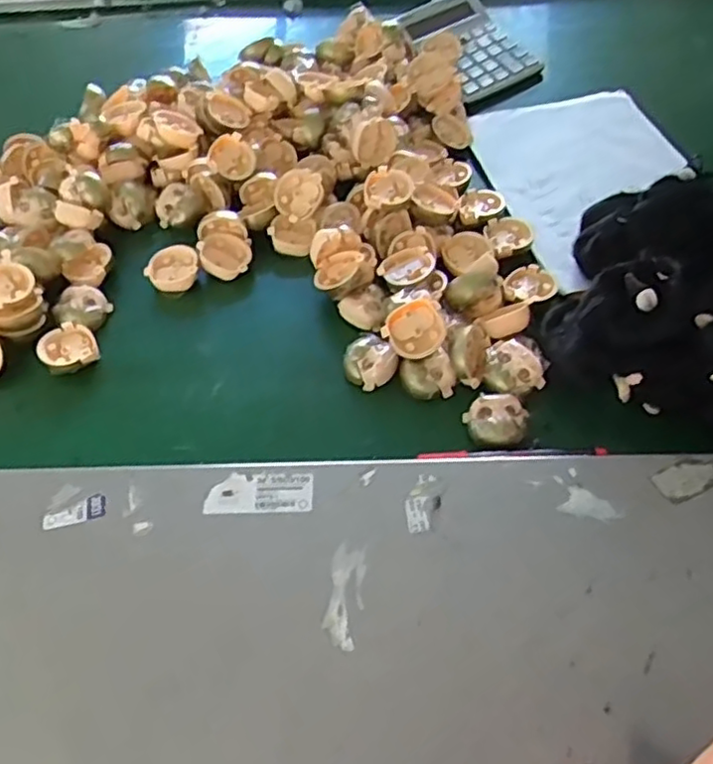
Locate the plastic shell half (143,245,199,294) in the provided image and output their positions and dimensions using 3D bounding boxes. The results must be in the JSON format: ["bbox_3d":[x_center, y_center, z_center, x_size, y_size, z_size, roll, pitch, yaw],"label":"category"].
[{"bbox_3d":[-0.179,-0.111,0.653,0.048,0.025,0.041,14,55,13],"label":"plastic shell half"}]

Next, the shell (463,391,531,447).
[{"bbox_3d":[0.112,0.030,0.538,0.049,0.024,0.039,8,55,8],"label":"shell"}]

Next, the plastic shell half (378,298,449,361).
[{"bbox_3d":[0.050,-0.045,0.565,0.049,0.014,0.047,-37,86,5],"label":"plastic shell half"}]

